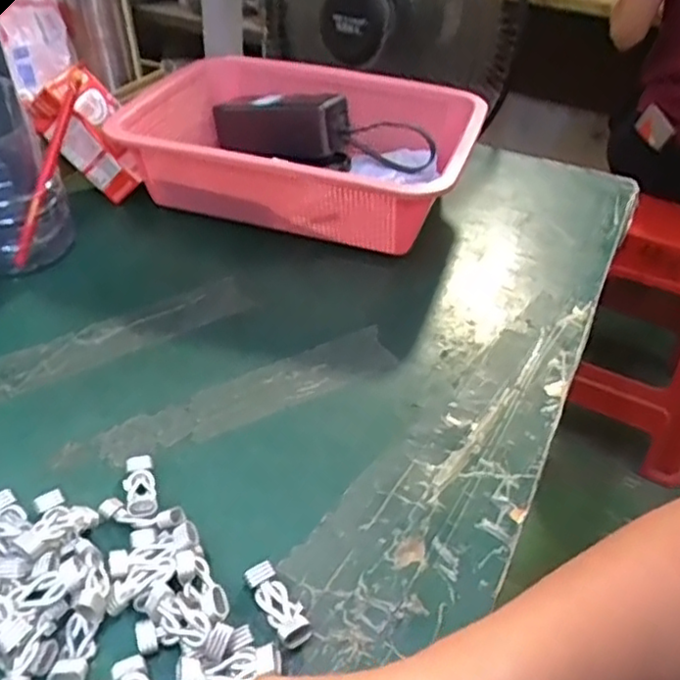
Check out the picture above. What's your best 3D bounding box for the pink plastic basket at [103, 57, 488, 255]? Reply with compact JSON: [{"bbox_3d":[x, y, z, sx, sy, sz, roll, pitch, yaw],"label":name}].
[{"bbox_3d":[-0.027,-0.172,0.623,0.300,0.102,0.216,13,40,15],"label":"pink plastic basket"}]

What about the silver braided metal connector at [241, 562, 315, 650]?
[{"bbox_3d":[-0.029,0.128,0.323,0.017,0.011,0.044,-21,44,-25],"label":"silver braided metal connector"}]

